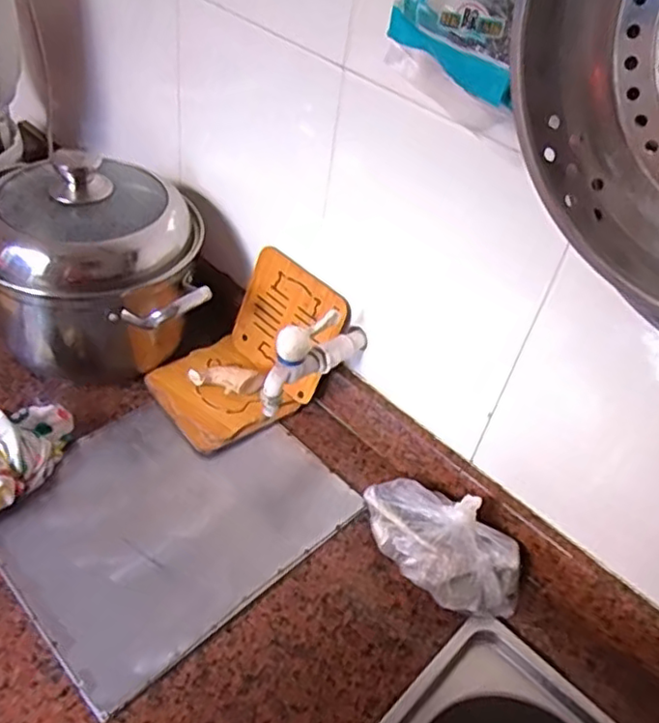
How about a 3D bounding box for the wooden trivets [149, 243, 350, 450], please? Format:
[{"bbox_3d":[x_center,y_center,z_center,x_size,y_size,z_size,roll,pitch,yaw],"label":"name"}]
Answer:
[{"bbox_3d":[-0.099,-0.016,0.720,0.179,0.138,0.144,-27,53,-34],"label":"wooden trivets"}]

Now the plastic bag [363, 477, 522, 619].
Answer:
[{"bbox_3d":[0.107,0.165,0.613,0.162,0.076,0.090,35,47,25],"label":"plastic bag"}]

